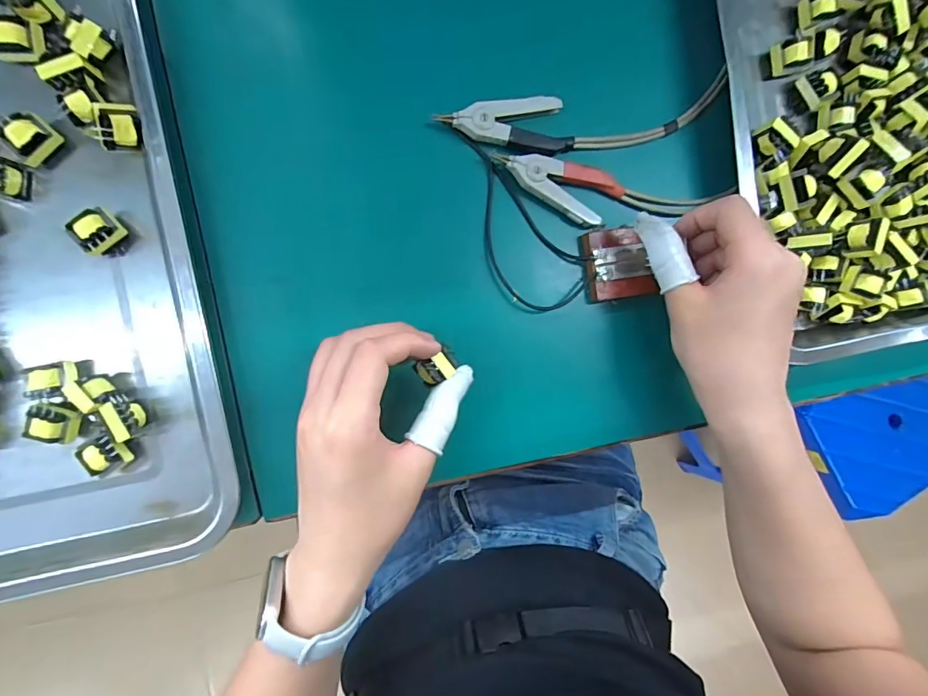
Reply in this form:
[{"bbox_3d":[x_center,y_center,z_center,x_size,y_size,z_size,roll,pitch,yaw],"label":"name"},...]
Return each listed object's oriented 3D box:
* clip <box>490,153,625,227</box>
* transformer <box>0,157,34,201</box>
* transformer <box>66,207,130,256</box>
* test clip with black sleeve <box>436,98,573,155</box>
[{"bbox_3d":[0.066,-0.117,0.301,0.087,0.012,0.038,27,89,-7],"label":"clip"},{"bbox_3d":[-0.275,-0.100,0.258,0.021,0.023,0.024,8,91,-7],"label":"transformer"},{"bbox_3d":[-0.220,-0.069,0.264,0.023,0.020,0.022,-44,96,-3],"label":"transformer"},{"bbox_3d":[0.029,-0.148,0.295,0.088,0.012,0.037,-9,93,-6],"label":"test clip with black sleeve"}]

